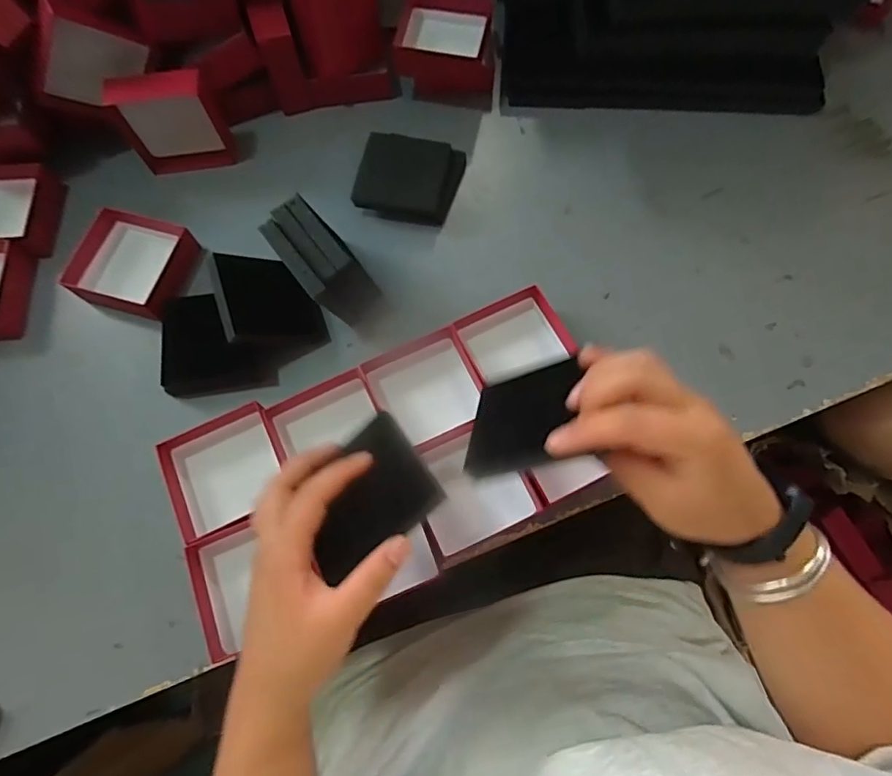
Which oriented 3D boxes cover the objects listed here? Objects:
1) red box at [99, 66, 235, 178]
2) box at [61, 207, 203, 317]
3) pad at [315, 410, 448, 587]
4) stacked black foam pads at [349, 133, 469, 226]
[{"bbox_3d":[-0.272,-0.261,0.503,0.092,0.093,0.031,-7,72,-1],"label":"red box"},{"bbox_3d":[-0.293,-0.117,0.484,0.105,0.032,0.096,17,73,7],"label":"box"},{"bbox_3d":[-0.051,0.060,0.302,0.080,0.013,0.075,-34,59,-9],"label":"pad"},{"bbox_3d":[-0.036,-0.209,0.512,0.101,0.035,0.087,6,72,3],"label":"stacked black foam pads"}]

